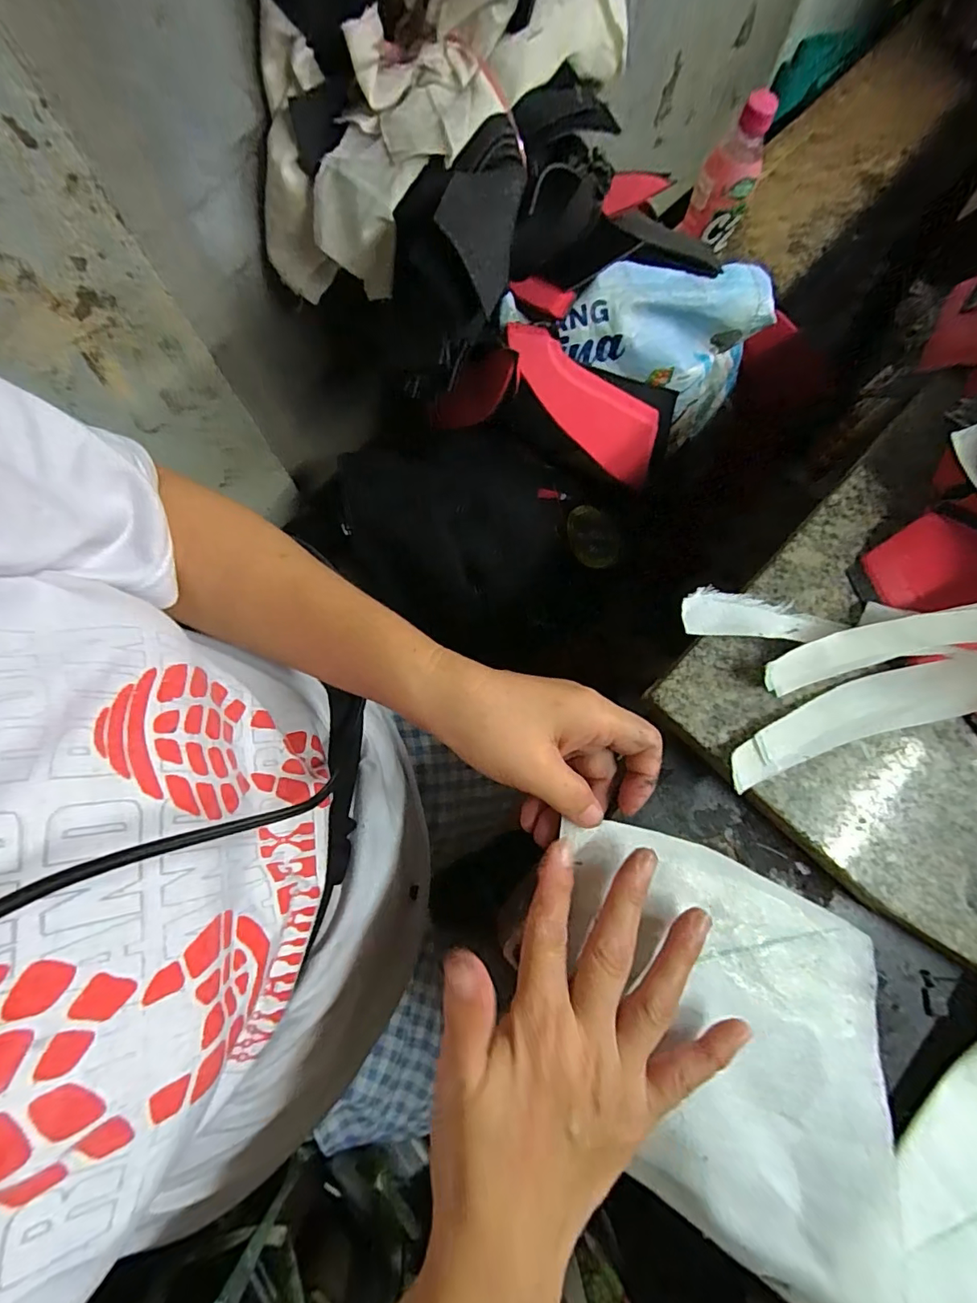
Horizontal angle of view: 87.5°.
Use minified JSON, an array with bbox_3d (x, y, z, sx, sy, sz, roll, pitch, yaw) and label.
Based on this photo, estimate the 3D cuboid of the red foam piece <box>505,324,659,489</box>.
[{"bbox_3d":[0.087,-0.220,0.462,0.172,0.014,0.065,24,104,-19],"label":"red foam piece"}]

